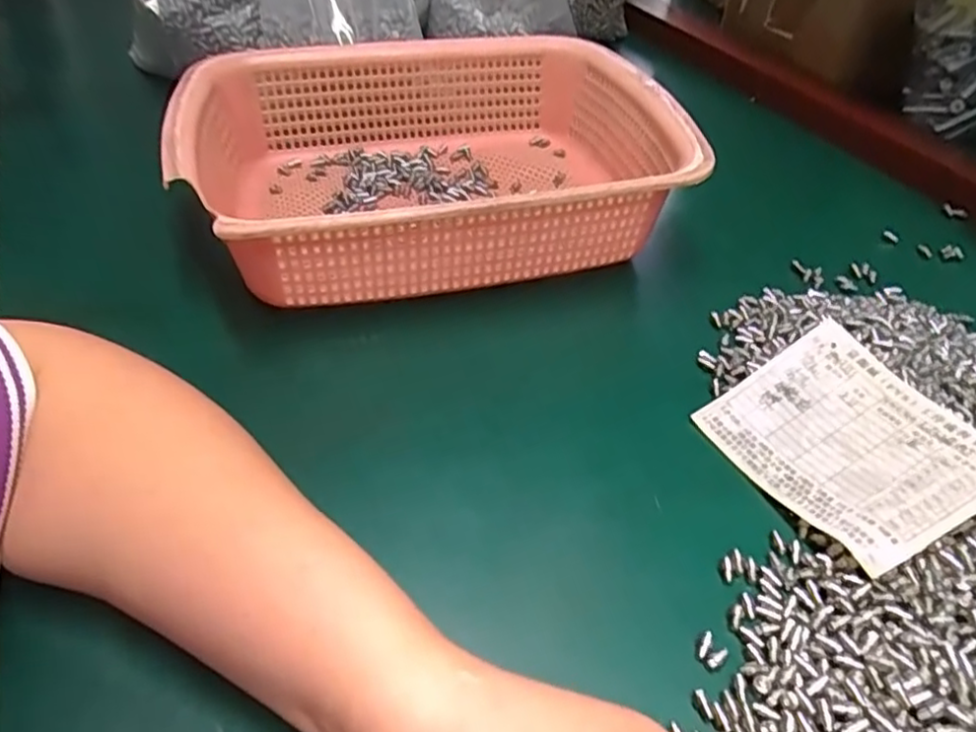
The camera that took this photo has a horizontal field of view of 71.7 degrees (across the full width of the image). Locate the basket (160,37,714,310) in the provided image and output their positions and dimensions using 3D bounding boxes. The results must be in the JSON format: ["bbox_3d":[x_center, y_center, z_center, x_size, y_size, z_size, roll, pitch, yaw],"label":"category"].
[{"bbox_3d":[-0.035,-0.126,0.434,0.279,0.081,0.223,-9,46,-10],"label":"basket"}]

